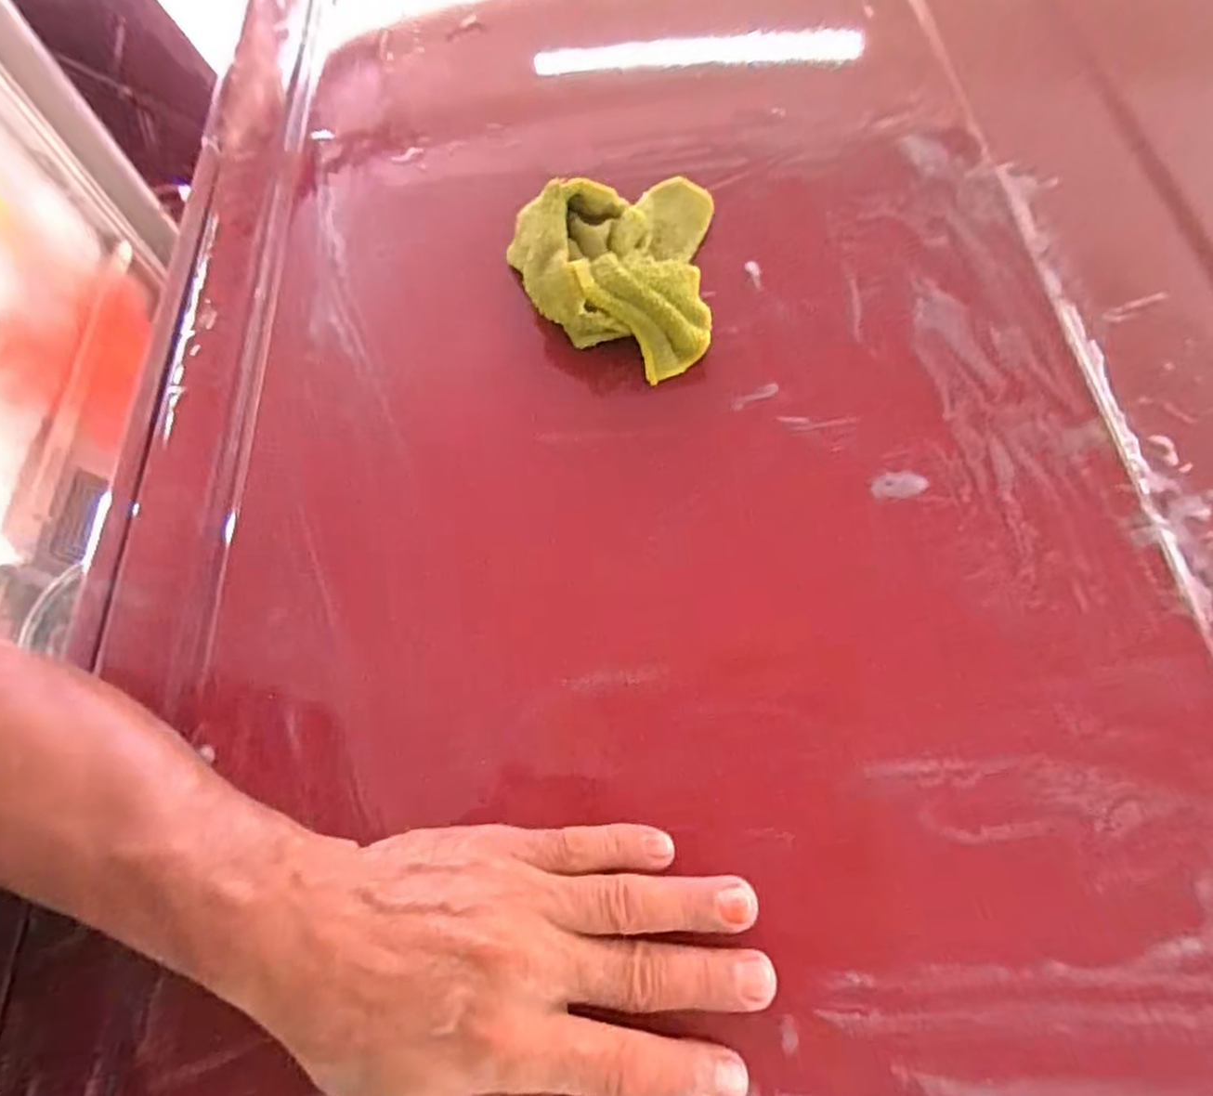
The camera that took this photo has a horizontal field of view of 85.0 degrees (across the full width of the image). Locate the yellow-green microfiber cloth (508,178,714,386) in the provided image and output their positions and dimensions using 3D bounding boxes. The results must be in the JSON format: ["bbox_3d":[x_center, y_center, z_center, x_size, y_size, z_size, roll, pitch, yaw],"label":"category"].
[{"bbox_3d":[0.015,-0.160,0.368,0.123,0.045,0.132,-22,65,-7],"label":"yellow-green microfiber cloth"}]

